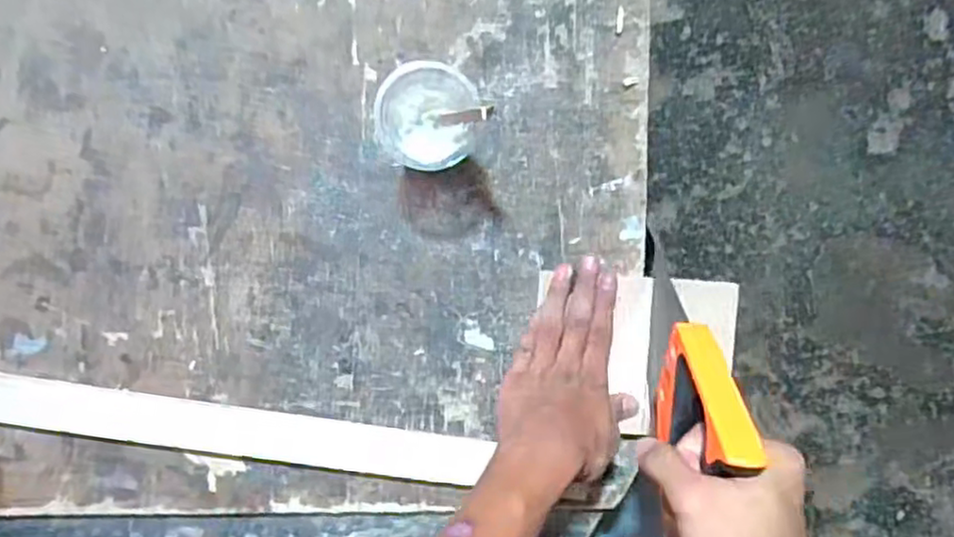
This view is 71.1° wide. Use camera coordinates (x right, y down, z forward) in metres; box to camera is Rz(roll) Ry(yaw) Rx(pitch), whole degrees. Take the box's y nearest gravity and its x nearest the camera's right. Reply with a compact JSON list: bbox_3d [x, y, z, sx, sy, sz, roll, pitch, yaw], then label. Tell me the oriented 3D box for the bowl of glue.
[{"bbox_3d":[-0.035,-0.113,0.503,0.074,0.089,0.081,0,94,-5],"label":"bowl of glue"}]

